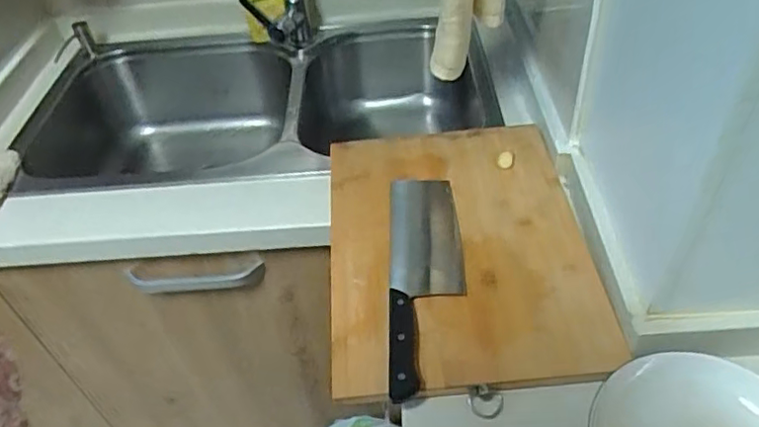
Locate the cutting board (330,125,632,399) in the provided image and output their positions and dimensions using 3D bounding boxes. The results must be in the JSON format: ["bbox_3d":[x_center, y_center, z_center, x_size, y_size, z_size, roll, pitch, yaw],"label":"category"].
[{"bbox_3d":[0.090,0.027,0.720,0.297,0.017,0.394,-6,45,0],"label":"cutting board"}]

